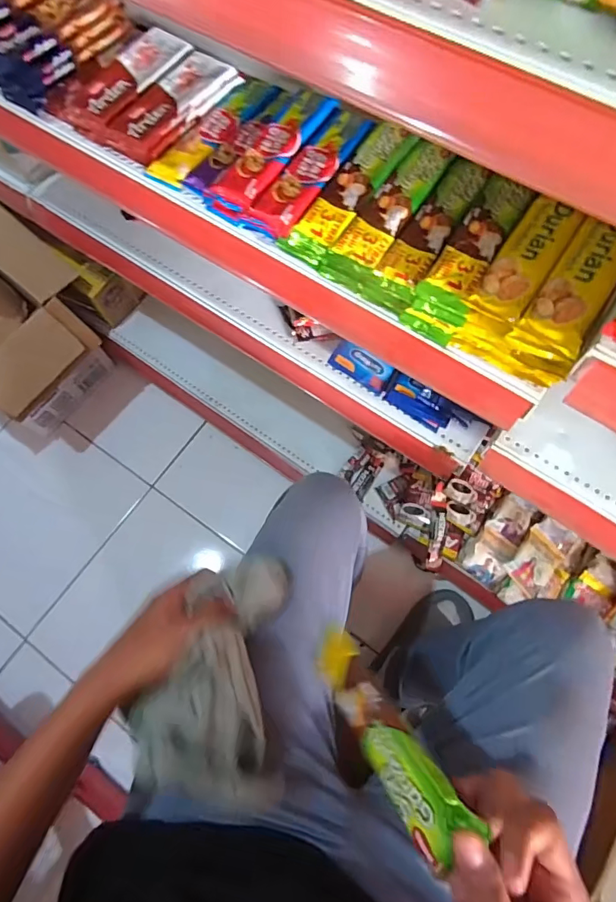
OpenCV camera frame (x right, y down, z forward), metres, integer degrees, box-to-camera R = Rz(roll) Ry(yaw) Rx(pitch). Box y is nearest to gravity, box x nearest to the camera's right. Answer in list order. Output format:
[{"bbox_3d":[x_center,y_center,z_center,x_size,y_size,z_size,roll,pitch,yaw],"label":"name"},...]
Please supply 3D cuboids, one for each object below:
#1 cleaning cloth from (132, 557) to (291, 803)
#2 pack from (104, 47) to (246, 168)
[{"bbox_3d":[-0.075,0.188,0.388,0.101,0.089,0.187,1,71,2],"label":"cleaning cloth"},{"bbox_3d":[-0.160,-0.416,0.546,0.065,0.022,0.173,34,75,12],"label":"pack"}]

